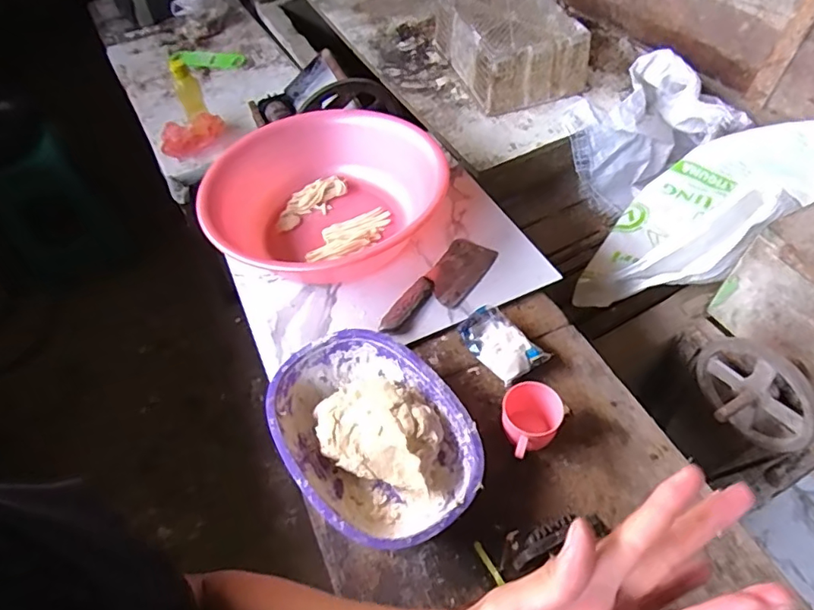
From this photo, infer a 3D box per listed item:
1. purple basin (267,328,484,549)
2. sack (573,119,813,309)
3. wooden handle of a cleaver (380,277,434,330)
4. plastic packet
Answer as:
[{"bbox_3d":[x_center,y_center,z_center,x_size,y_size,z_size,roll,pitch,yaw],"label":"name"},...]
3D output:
[{"bbox_3d":[-0.045,0.169,0.698,0.217,0.072,0.298,-30,59,-19],"label":"purple basin"},{"bbox_3d":[0.723,-0.246,1.206,0.766,0.258,0.361,-25,57,-16],"label":"sack"},{"bbox_3d":[0.003,0.001,0.852,0.036,0.015,0.122,26,58,19],"label":"wooden handle of a cleaver"},{"bbox_3d":[0.137,0.053,0.799,0.079,0.031,0.125,-30,58,-19],"label":"plastic packet"}]

